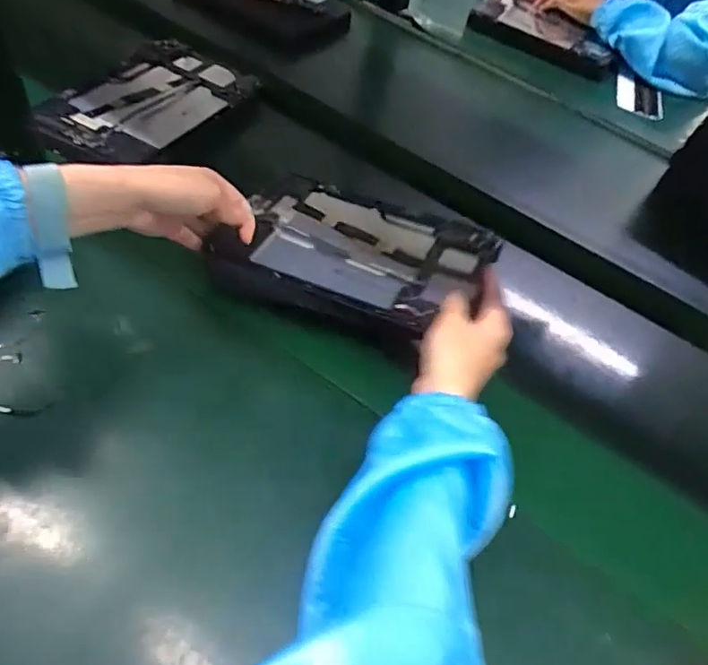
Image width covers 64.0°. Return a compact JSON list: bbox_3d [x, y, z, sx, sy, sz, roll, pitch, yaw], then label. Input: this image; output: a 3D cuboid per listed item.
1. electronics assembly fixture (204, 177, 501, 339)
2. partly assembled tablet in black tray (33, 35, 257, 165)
[{"bbox_3d":[0.002,-0.076,0.523,0.231,0.025,0.164,20,53,10],"label":"electronics assembly fixture"},{"bbox_3d":[-0.241,-0.275,0.674,0.149,0.029,0.266,25,50,10],"label":"partly assembled tablet in black tray"}]

